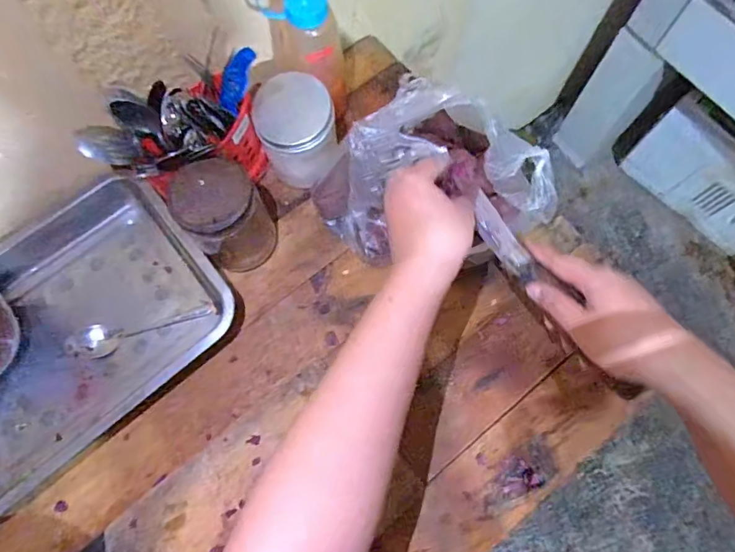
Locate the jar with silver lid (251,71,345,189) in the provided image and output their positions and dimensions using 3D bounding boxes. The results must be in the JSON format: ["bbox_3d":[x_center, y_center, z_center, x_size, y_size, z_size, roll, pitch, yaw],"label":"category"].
[{"bbox_3d":[-0.080,-0.161,0.550,0.085,0.097,0.089,0,71,0],"label":"jar with silver lid"}]

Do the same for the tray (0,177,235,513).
[{"bbox_3d":[-0.343,0.053,0.525,0.328,0.060,0.258,-40,76,-12],"label":"tray"}]

